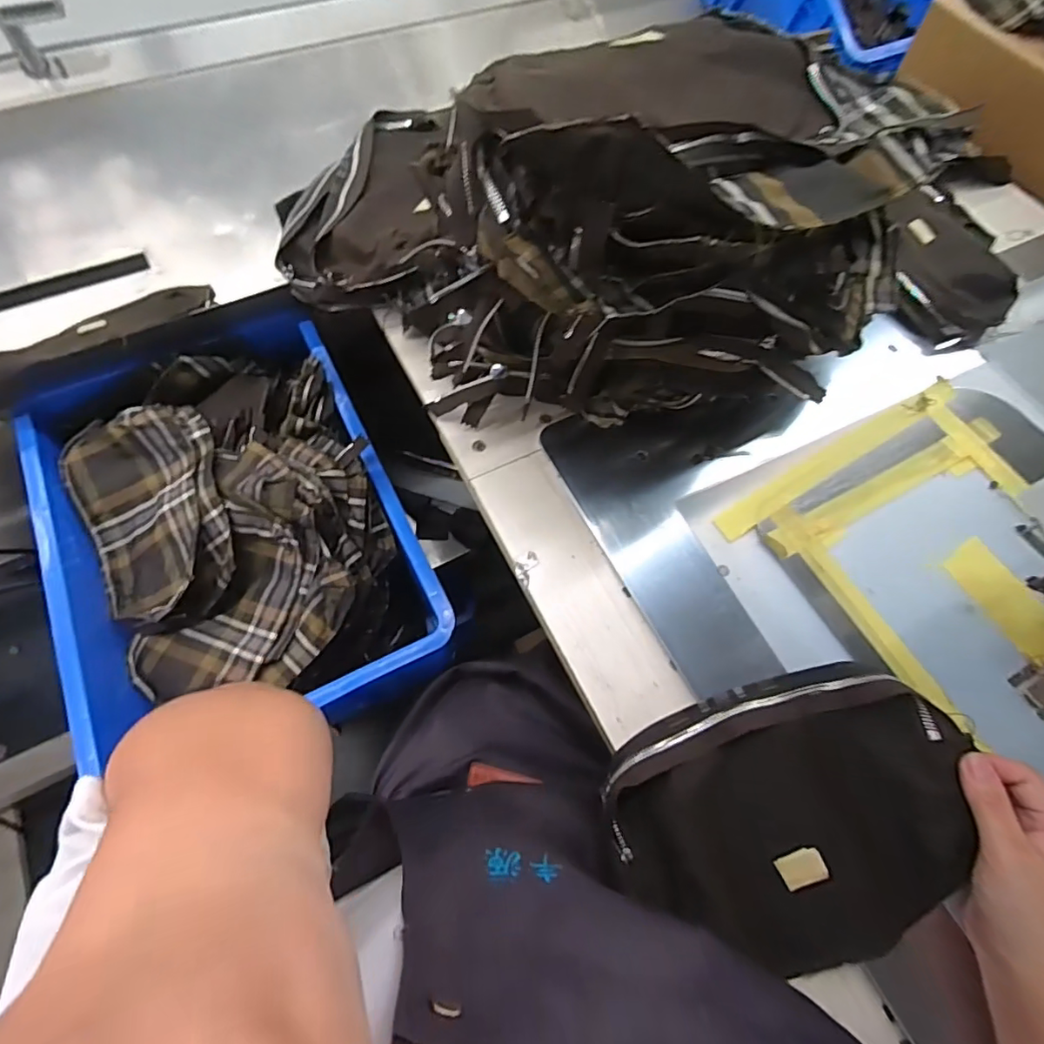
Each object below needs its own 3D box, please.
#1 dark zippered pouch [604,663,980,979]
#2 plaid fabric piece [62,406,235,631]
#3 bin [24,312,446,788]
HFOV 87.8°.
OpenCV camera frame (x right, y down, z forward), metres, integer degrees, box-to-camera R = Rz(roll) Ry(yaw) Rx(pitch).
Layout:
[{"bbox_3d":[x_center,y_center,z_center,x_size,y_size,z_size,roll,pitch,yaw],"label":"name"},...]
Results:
[{"bbox_3d":[0.171,0.187,0.346,0.212,0.048,0.156,-16,66,-9],"label":"dark zippered pouch"},{"bbox_3d":[-0.424,-0.009,0.628,0.165,0.092,0.239,-20,68,-12],"label":"plaid fabric piece"},{"bbox_3d":[-0.338,0.012,0.651,0.354,0.146,0.479,-25,69,-14],"label":"bin"}]

